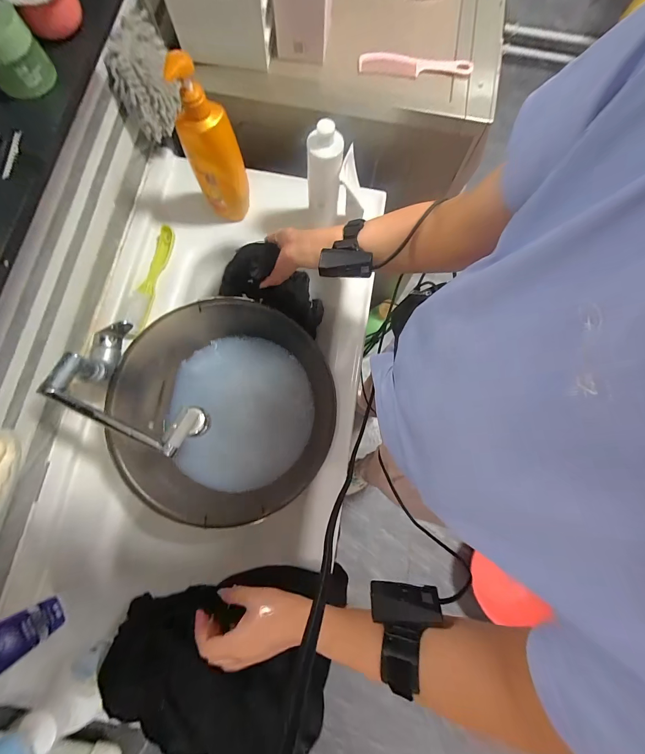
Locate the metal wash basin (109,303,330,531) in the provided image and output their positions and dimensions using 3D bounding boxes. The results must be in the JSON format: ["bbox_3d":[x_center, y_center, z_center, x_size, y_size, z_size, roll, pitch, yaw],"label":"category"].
[{"bbox_3d":[-0.164,0.062,0.561,0.336,0.136,0.359,0,78,-2],"label":"metal wash basin"}]

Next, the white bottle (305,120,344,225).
[{"bbox_3d":[0.003,-0.366,0.576,0.059,0.220,0.051,1,78,-1],"label":"white bottle"}]

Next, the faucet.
[{"bbox_3d":[-0.292,0.021,0.455,0.242,0.102,0.114,44,80,7],"label":"faucet"}]

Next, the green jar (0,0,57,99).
[{"bbox_3d":[-0.329,-0.341,0.324,0.061,0.052,0.052,-38,82,-9],"label":"green jar"}]

